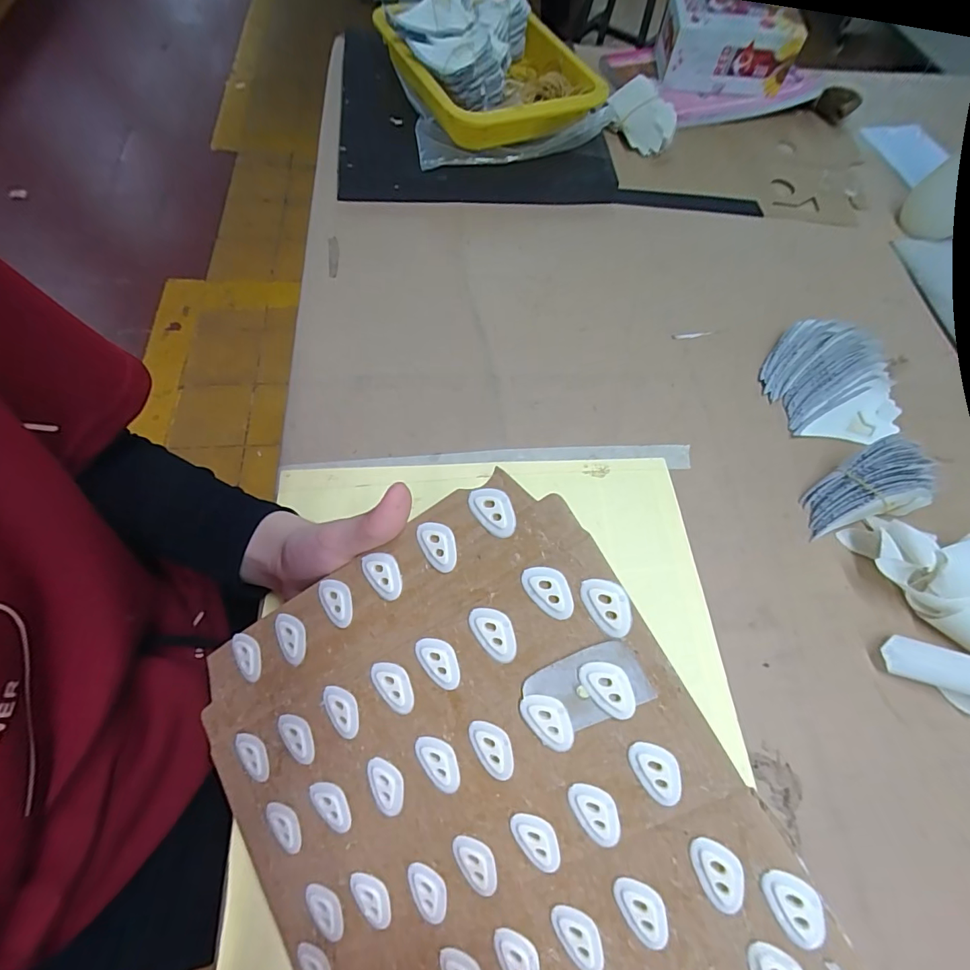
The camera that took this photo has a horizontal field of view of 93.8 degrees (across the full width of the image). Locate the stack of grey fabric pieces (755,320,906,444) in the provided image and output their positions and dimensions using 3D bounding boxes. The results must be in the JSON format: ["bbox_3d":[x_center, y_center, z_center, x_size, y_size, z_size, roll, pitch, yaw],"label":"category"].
[{"bbox_3d":[0.301,-0.086,0.396,0.081,0.048,0.126,-33,71,-17],"label":"stack of grey fabric pieces"}]

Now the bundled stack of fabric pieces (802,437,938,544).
[{"bbox_3d":[0.298,0.005,0.353,0.083,0.051,0.053,-21,68,-12],"label":"bundled stack of fabric pieces"}]

